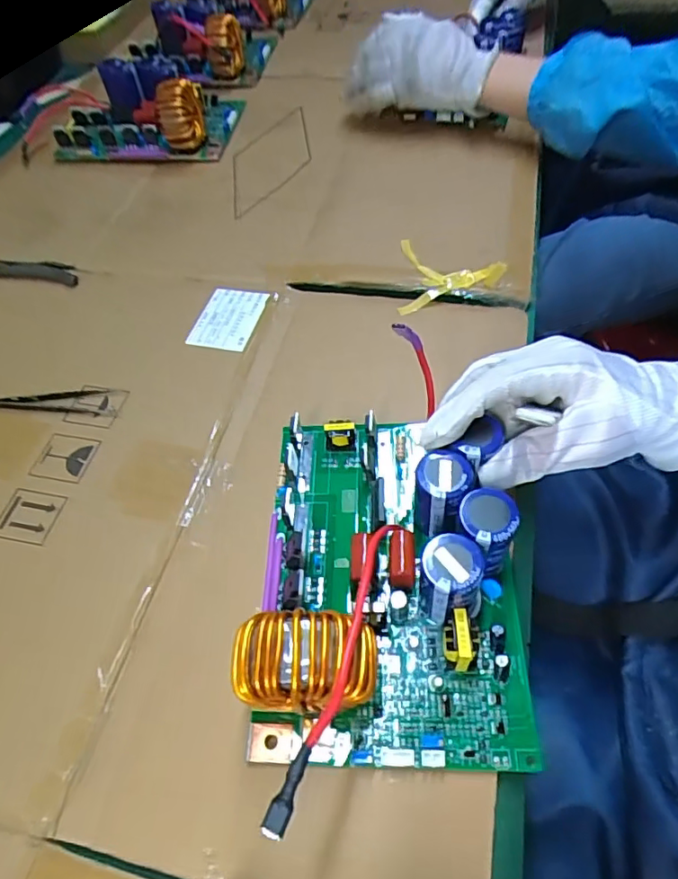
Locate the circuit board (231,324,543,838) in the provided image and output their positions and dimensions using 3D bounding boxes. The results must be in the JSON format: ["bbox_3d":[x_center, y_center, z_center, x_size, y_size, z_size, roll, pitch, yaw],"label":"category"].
[{"bbox_3d":[0.022,0.054,0.280,0.134,0.083,0.197,-3,55,3],"label":"circuit board"}]

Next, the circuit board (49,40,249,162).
[{"bbox_3d":[-0.217,-0.399,0.637,0.192,0.060,0.180,1,55,6],"label":"circuit board"}]

